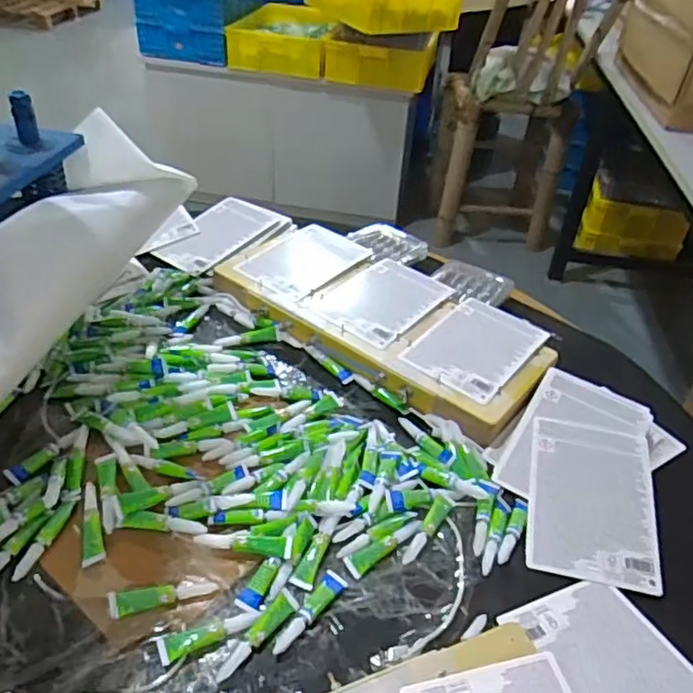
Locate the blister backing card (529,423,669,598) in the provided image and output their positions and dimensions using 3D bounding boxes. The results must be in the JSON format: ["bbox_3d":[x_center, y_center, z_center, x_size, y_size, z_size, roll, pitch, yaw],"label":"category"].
[{"bbox_3d":[0.239,0.145,0.621,0.115,0.009,0.175,9,48,10],"label":"blister backing card"}]

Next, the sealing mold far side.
[{"bbox_3d":[0.044,-0.042,0.811,0.425,0.037,0.195,30,43,28],"label":"sealing mold far side"}]

